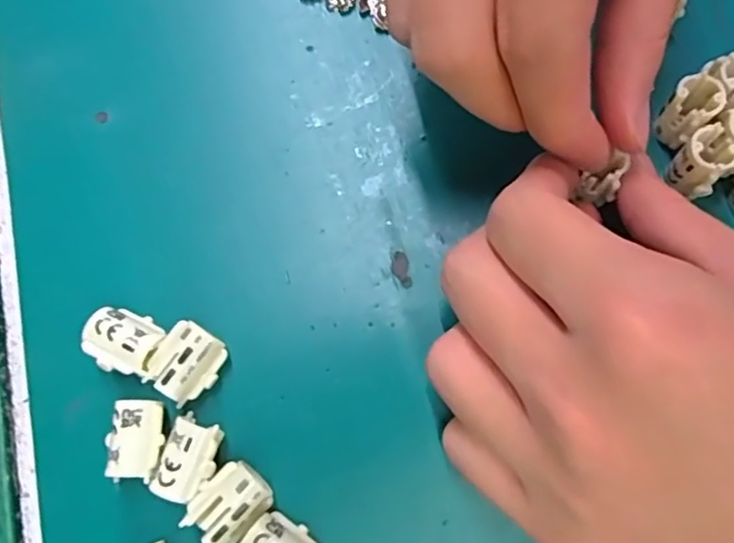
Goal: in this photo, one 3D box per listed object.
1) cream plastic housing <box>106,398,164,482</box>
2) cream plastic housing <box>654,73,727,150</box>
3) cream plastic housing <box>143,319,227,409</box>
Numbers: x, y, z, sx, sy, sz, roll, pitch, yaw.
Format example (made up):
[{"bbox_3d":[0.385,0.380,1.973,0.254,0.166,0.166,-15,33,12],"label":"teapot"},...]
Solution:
[{"bbox_3d":[-0.067,0.048,0.180,0.015,0.007,0.021,-5,75,0],"label":"cream plastic housing"},{"bbox_3d":[0.101,-0.051,0.196,0.015,0.019,0.013,-44,78,-10],"label":"cream plastic housing"},{"bbox_3d":[-0.055,0.027,0.187,0.019,0.011,0.021,36,78,10],"label":"cream plastic housing"}]

